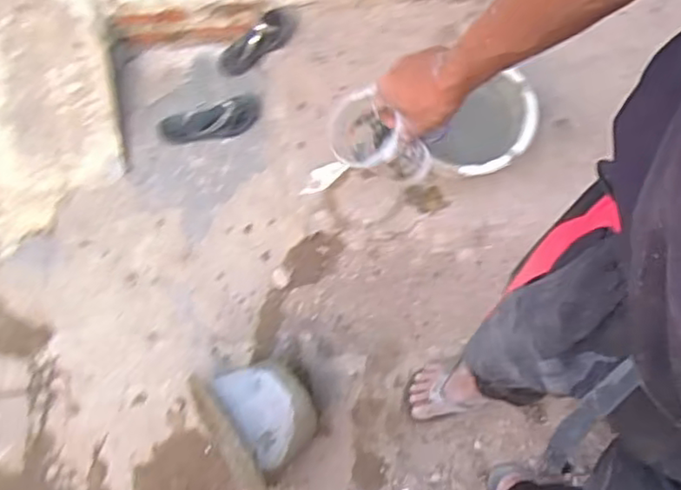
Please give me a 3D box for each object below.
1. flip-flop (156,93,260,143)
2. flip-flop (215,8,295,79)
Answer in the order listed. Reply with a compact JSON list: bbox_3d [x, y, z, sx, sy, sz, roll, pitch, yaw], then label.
[{"bbox_3d":[-0.307,-0.293,1.477,0.245,0.038,0.101,-10,68,-3],"label":"flip-flop"},{"bbox_3d":[-0.207,-0.472,1.487,0.212,0.062,0.087,-29,67,24],"label":"flip-flop"}]

